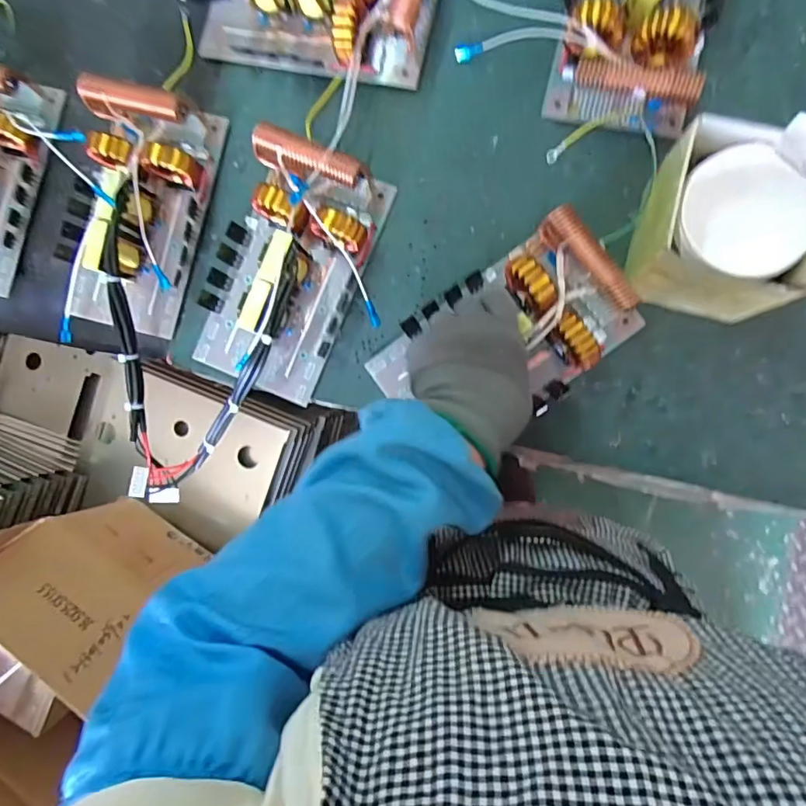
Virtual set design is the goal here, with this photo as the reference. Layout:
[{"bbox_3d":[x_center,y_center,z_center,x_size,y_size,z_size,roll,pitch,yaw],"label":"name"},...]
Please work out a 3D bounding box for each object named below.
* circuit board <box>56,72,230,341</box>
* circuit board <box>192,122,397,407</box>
[{"bbox_3d":[-0.267,-0.186,0.511,0.133,0.068,0.220,15,89,6],"label":"circuit board"},{"bbox_3d":[-0.108,-0.122,0.490,0.140,0.062,0.229,22,90,6],"label":"circuit board"}]

